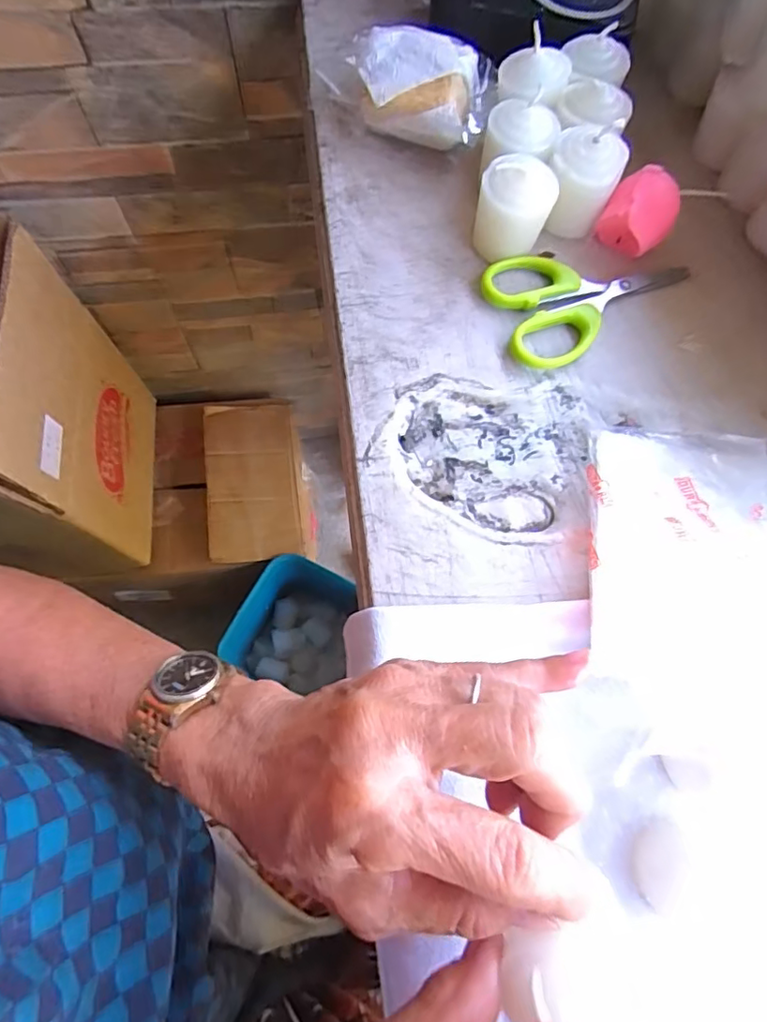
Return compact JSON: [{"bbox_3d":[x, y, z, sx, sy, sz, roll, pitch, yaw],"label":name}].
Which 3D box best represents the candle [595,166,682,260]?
[{"bbox_3d":[0.136,-0.157,0.300,0.035,0.036,0.031,25,73,7],"label":"candle"}]

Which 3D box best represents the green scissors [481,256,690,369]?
[{"bbox_3d":[0.113,-0.117,0.301,0.112,0.011,0.065,-20,73,-8],"label":"green scissors"}]

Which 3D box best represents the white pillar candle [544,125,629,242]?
[{"bbox_3d":[0.102,-0.169,0.296,0.035,0.052,0.032,0,71,-1],"label":"white pillar candle"}]

